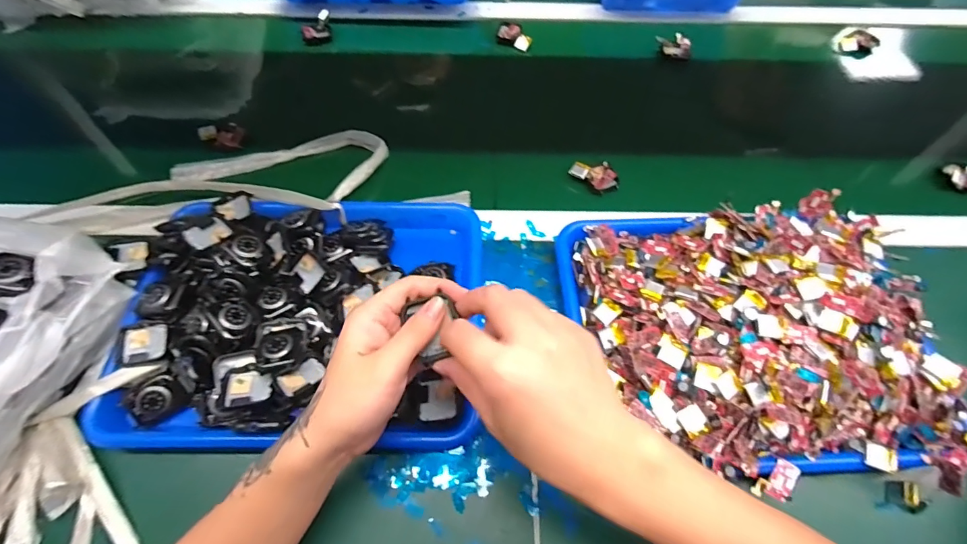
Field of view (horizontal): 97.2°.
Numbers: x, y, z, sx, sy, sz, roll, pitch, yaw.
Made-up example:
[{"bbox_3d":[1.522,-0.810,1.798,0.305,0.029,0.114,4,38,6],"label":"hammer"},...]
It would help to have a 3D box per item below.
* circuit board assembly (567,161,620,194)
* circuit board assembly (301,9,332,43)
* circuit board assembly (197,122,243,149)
[{"bbox_3d":[0.139,-0.121,0.528,0.060,0.010,0.036,35,66,17],"label":"circuit board assembly"},{"bbox_3d":[-0.262,-0.383,0.673,0.048,0.041,0.026,-20,64,-11],"label":"circuit board assembly"},{"bbox_3d":[-0.340,-0.180,0.558,0.049,0.021,0.034,13,62,6],"label":"circuit board assembly"}]

